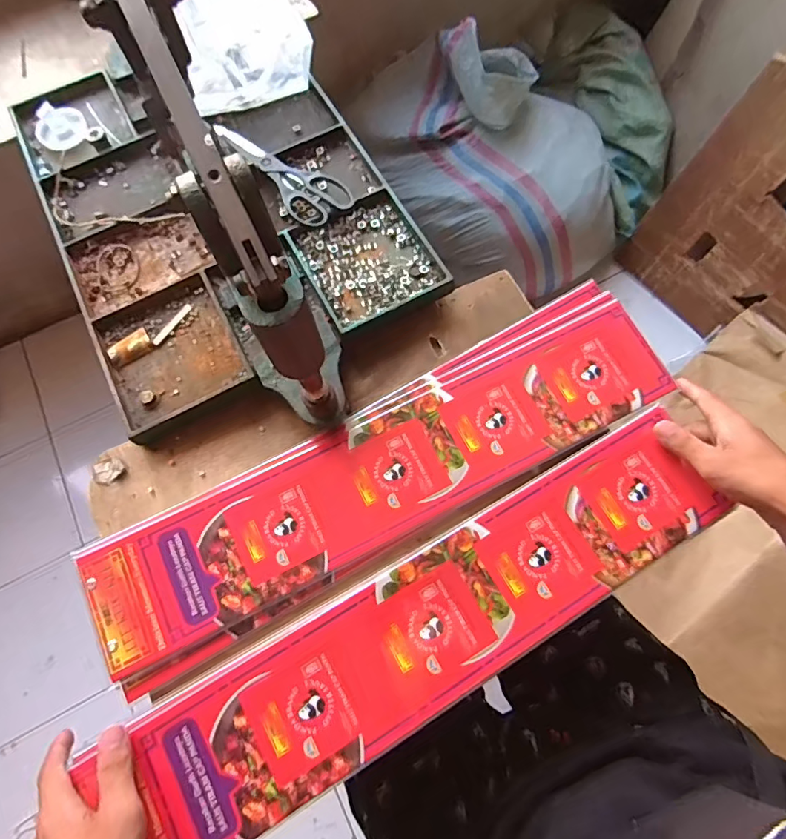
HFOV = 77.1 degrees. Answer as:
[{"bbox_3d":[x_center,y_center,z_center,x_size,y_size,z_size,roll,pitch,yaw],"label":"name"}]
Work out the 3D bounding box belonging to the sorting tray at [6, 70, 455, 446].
[{"bbox_3d":[-0.207,-0.256,0.559,0.347,0.028,0.484,-28,71,-8],"label":"sorting tray"}]

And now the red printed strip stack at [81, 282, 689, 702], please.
[{"bbox_3d":[0.001,0.043,0.456,0.553,0.025,0.134,-29,71,-8],"label":"red printed strip stack"}]

